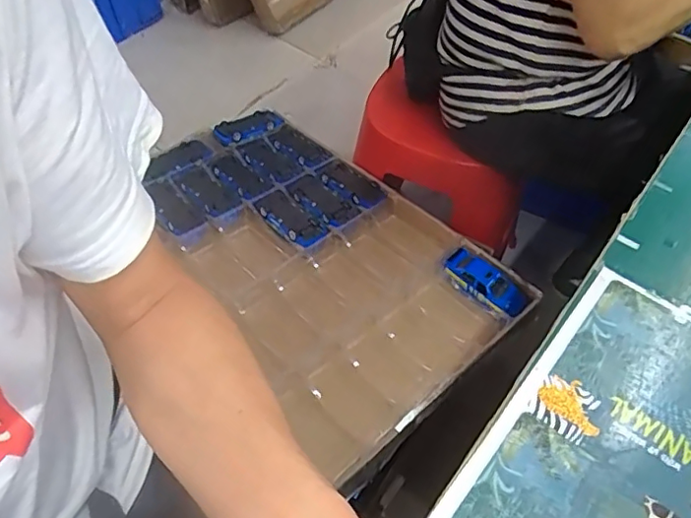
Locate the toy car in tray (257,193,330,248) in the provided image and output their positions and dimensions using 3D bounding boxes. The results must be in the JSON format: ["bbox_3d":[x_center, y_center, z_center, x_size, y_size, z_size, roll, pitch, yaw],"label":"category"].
[{"bbox_3d":[-0.088,-0.062,0.923,0.060,0.032,0.129,-35,62,-24],"label":"toy car in tray"}]

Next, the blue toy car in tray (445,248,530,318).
[{"bbox_3d":[0.207,0.040,0.839,0.133,0.028,0.049,38,61,23],"label":"blue toy car in tray"}]

